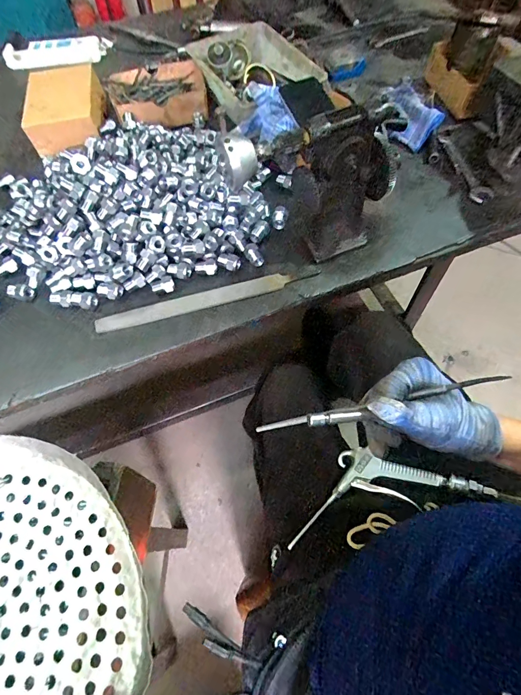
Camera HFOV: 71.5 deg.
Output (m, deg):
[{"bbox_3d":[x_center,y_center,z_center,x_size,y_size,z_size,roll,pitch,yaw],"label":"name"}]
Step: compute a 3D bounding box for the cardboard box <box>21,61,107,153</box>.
[{"bbox_3d":[-0.350,-0.434,0.655,0.128,0.056,0.168,-7,61,-2],"label":"cardboard box"}]

